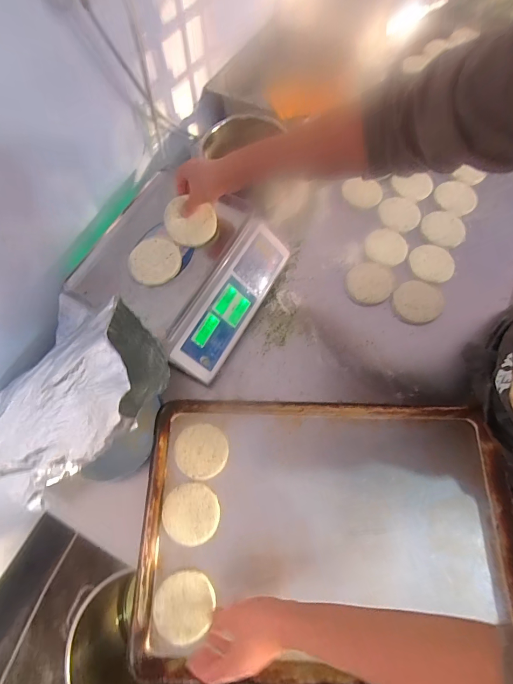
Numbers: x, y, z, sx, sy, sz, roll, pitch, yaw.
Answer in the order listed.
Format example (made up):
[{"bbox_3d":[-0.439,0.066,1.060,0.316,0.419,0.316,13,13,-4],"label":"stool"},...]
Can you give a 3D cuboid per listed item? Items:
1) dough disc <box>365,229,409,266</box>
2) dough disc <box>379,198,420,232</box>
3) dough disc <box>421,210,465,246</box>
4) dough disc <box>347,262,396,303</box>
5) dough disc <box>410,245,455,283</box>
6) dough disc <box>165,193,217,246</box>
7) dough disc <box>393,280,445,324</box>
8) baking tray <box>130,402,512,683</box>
[{"bbox_3d":[0.293,-0.216,0.786,0.090,0.006,0.093,0,69,1],"label":"dough disc"},{"bbox_3d":[0.332,-0.299,0.811,0.092,0.008,0.088,0,69,1],"label":"dough disc"},{"bbox_3d":[0.427,-0.259,0.796,0.092,0.008,0.091,0,69,1],"label":"dough disc"},{"bbox_3d":[0.246,-0.129,0.754,0.096,0.013,0.098,0,69,1],"label":"dough disc"},{"bbox_3d":[0.380,-0.172,0.756,0.084,0.013,0.092,0,69,1],"label":"dough disc"},{"bbox_3d":[-0.124,-0.223,0.661,0.095,0.011,0.082,6,96,-20],"label":"dough disc"},{"bbox_3d":[0.339,-0.085,0.730,0.099,0.014,0.090,0,69,1],"label":"dough disc"},{"bbox_3d":[0.110,0.317,0.589,0.603,0.071,0.404,0,69,1],"label":"baking tray"}]

